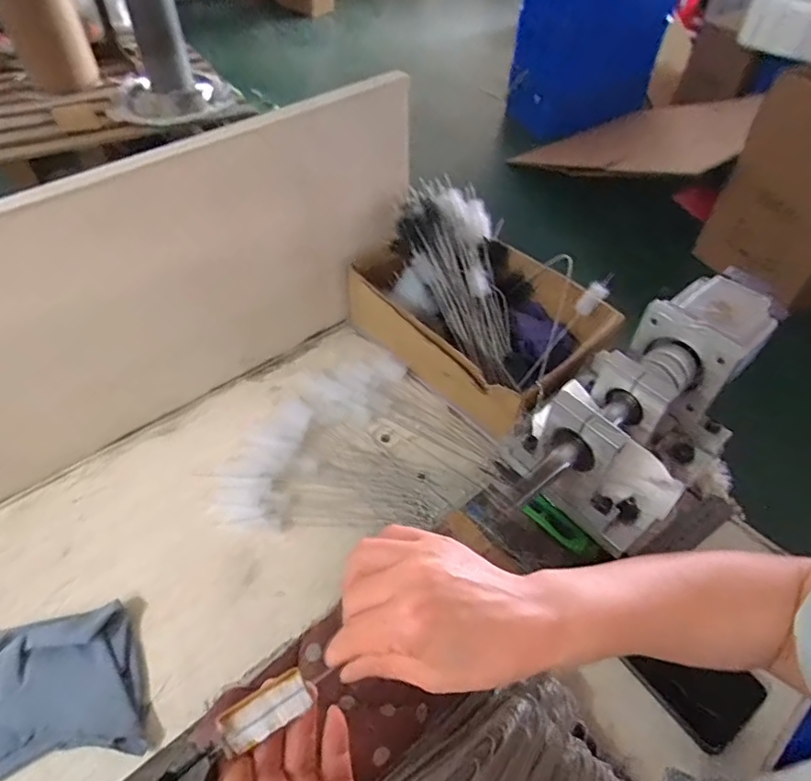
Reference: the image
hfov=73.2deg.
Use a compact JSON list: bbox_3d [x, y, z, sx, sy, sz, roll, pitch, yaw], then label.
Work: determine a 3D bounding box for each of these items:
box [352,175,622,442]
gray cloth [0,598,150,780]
[{"bbox_3d":[0.085,-0.101,0.638,0.188,0.136,0.280,-35,59,-28],"label":"box"},{"bbox_3d":[-0.290,0.236,0.427,0.161,0.024,0.108,-8,50,-9],"label":"gray cloth"}]

